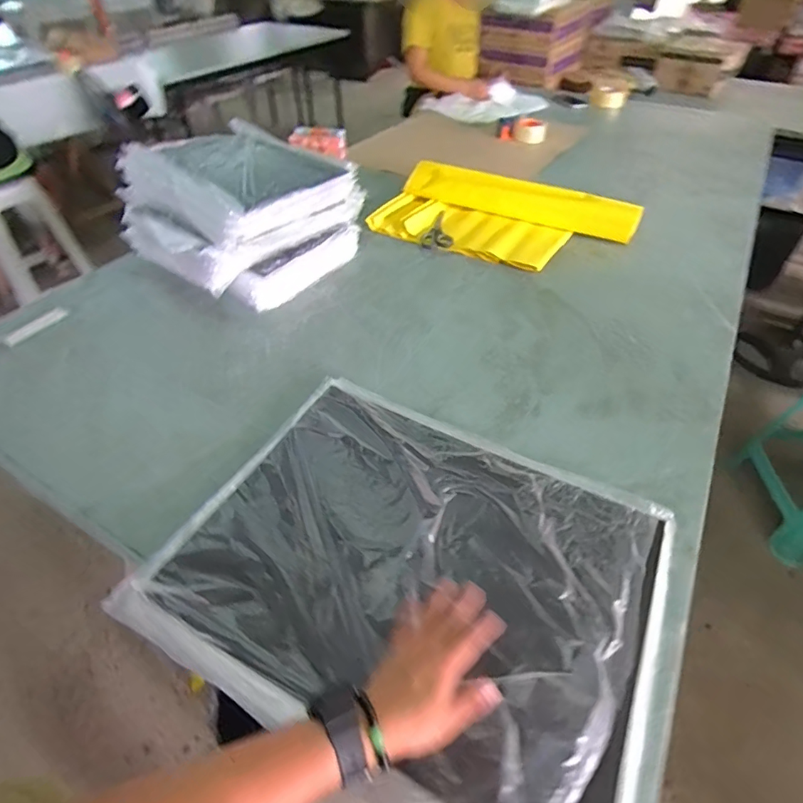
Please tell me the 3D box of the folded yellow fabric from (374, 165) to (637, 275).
[{"bbox_3d":[0.247,-0.456,1.163,0.583,0.074,0.308,19,50,19],"label":"folded yellow fabric"}]

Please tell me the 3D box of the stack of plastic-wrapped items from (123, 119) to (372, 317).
[{"bbox_3d":[-0.346,-0.403,1.012,0.375,0.215,0.388,34,56,29],"label":"stack of plastic-wrapped items"}]

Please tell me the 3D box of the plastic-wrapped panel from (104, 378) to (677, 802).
[{"bbox_3d":[0.021,0.177,0.556,0.531,0.042,0.407,19,50,19],"label":"plastic-wrapped panel"}]

